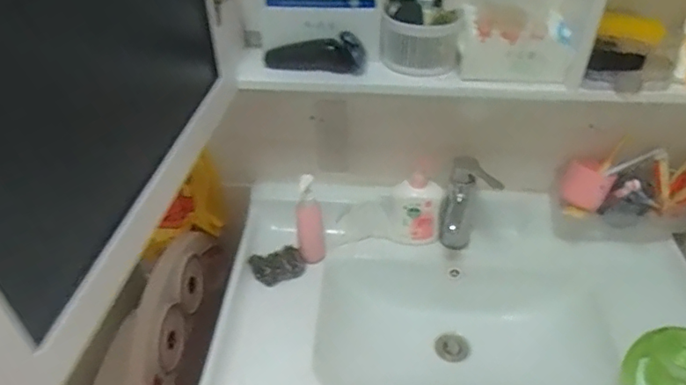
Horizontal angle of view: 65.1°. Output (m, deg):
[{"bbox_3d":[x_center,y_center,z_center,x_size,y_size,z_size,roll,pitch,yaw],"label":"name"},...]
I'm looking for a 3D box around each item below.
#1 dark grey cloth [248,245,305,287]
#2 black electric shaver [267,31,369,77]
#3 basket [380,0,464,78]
[{"bbox_3d":[-0.115,0.137,0.986,0.098,0.041,0.057,-18,43,-18],"label":"dark grey cloth"},{"bbox_3d":[-0.043,-0.218,0.836,0.159,0.054,0.040,0,40,3],"label":"black electric shaver"},{"bbox_3d":[0.124,-0.257,0.833,0.124,0.114,0.096,7,41,10],"label":"basket"}]

